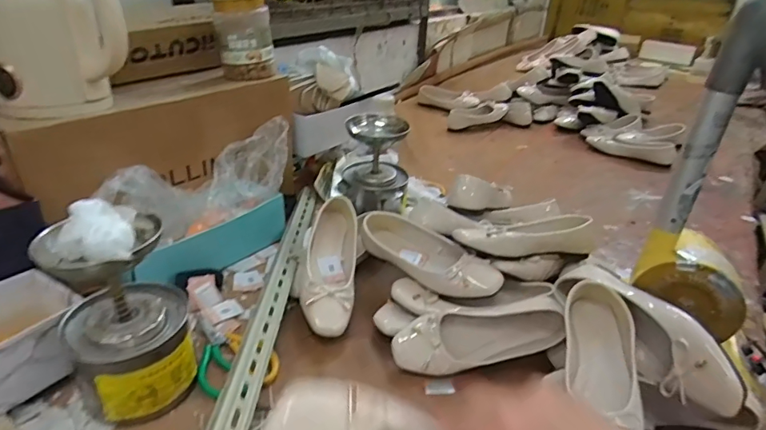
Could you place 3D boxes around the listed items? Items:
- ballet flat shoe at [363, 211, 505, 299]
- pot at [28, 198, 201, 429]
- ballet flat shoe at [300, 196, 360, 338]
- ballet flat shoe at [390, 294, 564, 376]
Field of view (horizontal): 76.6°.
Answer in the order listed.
[{"bbox_3d":[0.070,0.066,0.771,0.240,0.057,0.080,24,36,31],"label":"ballet flat shoe"},{"bbox_3d":[-0.304,0.110,0.572,0.133,0.257,0.126,-17,36,-32],"label":"pot"},{"bbox_3d":[-0.083,0.077,0.781,0.081,0.051,0.236,3,50,-2],"label":"ballet flat shoe"},{"bbox_3d":[0.135,0.172,0.698,0.241,0.083,0.066,-11,8,6],"label":"ballet flat shoe"}]

